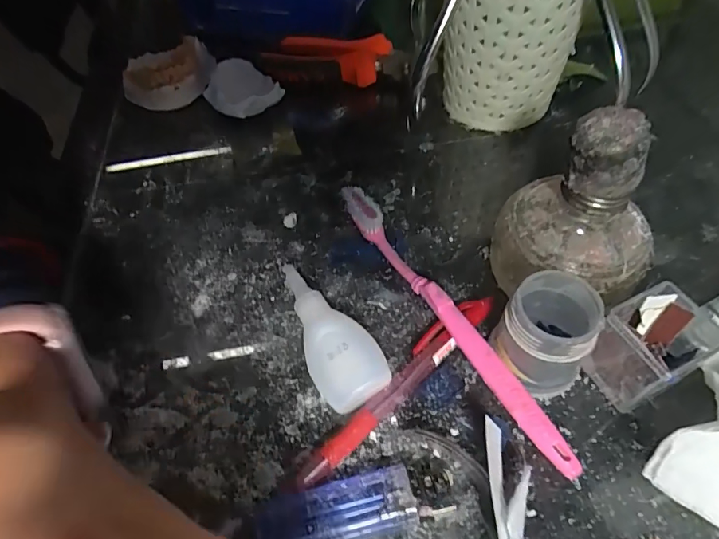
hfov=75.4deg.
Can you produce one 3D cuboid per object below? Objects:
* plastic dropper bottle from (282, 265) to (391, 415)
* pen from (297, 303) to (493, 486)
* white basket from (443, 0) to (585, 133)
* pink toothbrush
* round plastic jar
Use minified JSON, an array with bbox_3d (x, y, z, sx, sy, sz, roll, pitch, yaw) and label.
[{"bbox_3d":[-0.020,0.032,0.245,0.033,0.021,0.088,-30,57,-17],"label":"plastic dropper bottle"},{"bbox_3d":[0.020,0.055,0.231,0.129,0.011,0.015,-39,60,-22],"label":"pen"},{"bbox_3d":[0.099,-0.169,0.330,0.080,0.109,0.098,-2,54,3],"label":"white basket"},{"bbox_3d":[0.042,0.021,0.249,0.014,0.020,0.191,-26,56,-14],"label":"pink toothbrush"},{"bbox_3d":[0.088,0.029,0.221,0.042,0.050,0.046,32,62,25],"label":"round plastic jar"}]

